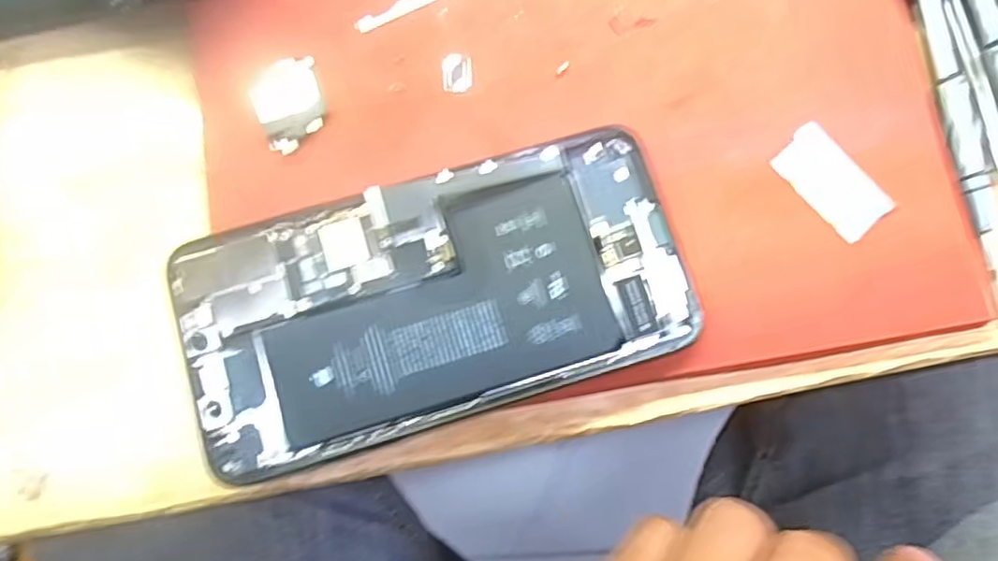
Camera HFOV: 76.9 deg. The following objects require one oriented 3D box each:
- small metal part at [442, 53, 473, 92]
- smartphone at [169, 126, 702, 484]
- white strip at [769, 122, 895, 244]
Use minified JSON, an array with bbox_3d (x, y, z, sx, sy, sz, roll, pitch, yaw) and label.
[{"bbox_3d":[-0.014,-0.072,0.214,0.010,0.004,0.013,-3,79,-2],"label":"small metal part"},{"bbox_3d":[-0.018,0.004,0.193,0.152,0.015,0.074,-17,80,-4],"label":"smartphone"},{"bbox_3d":[0.113,-0.034,0.211,0.022,0.004,0.039,-41,82,-8],"label":"white strip"}]

